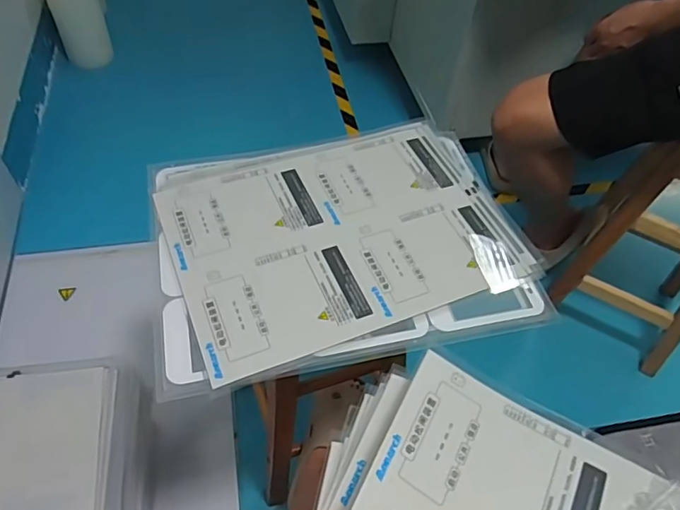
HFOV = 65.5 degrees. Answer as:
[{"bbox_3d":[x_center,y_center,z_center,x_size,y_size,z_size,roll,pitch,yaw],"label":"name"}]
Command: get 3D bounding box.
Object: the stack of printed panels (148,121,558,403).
[{"bbox_3d":[0.000,-0.027,0.637,0.424,0.018,0.323,-9,53,-13],"label":"stack of printed panels"}]

